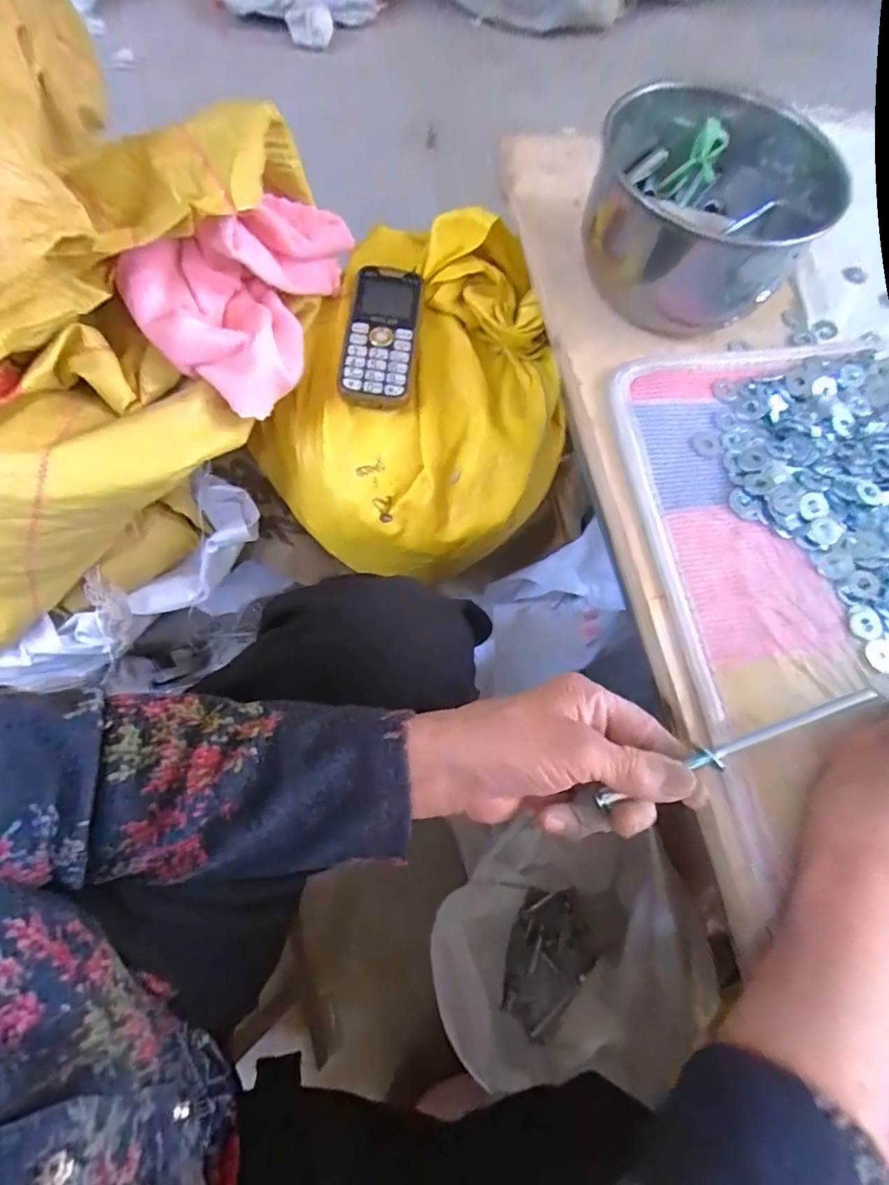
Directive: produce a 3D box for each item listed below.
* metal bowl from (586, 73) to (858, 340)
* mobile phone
[{"bbox_3d":[0.184,-0.279,0.401,0.151,0.082,0.147,2,70,-5],"label":"metal bowl"},{"bbox_3d":[-0.052,-0.212,0.456,0.056,0.013,0.127,7,74,-8],"label":"mobile phone"}]

